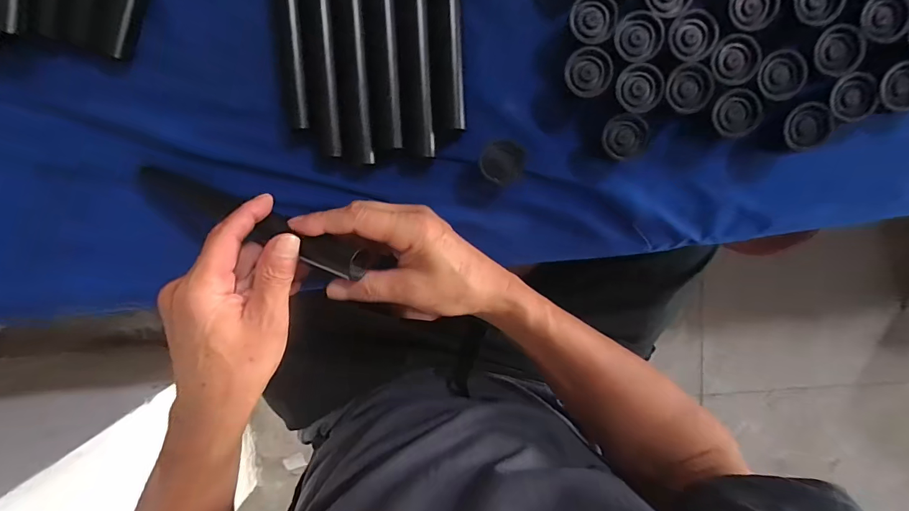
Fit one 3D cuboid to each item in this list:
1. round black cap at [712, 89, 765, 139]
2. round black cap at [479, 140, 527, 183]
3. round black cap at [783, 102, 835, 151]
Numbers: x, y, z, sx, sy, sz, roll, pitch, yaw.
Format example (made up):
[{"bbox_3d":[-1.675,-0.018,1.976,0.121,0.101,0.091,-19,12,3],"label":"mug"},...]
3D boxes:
[{"bbox_3d":[0.210,-0.106,0.290,0.032,0.013,0.033,0,99,2],"label":"round black cap"},{"bbox_3d":[0.038,-0.075,0.315,0.034,0.032,0.031,0,99,2],"label":"round black cap"},{"bbox_3d":[0.260,-0.095,0.285,0.029,0.008,0.032,-8,99,3],"label":"round black cap"}]

